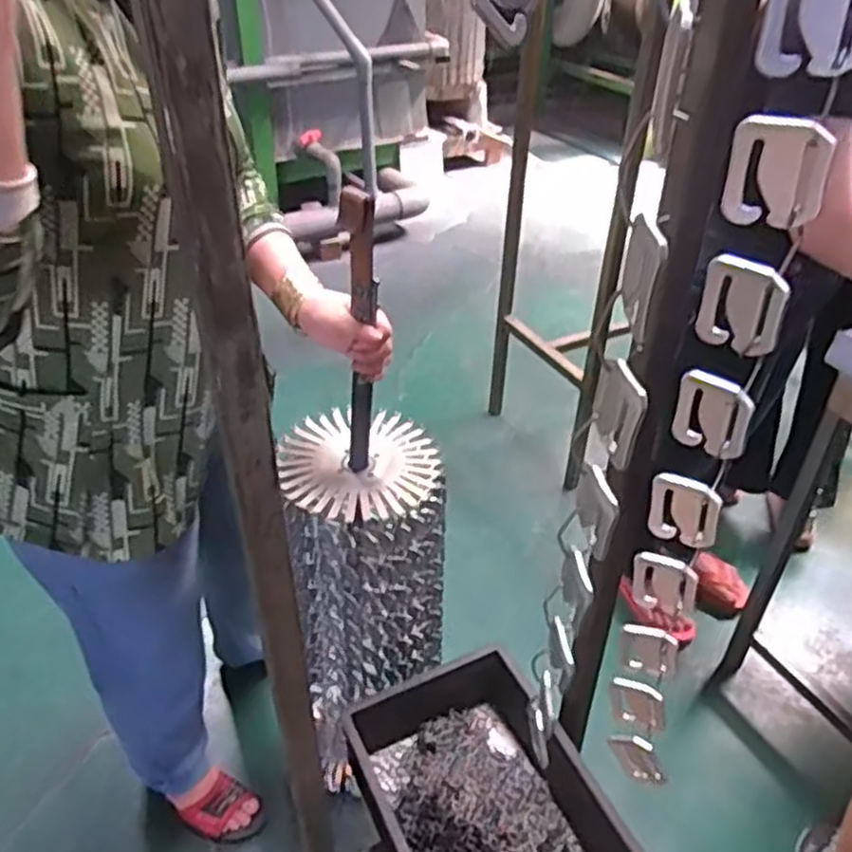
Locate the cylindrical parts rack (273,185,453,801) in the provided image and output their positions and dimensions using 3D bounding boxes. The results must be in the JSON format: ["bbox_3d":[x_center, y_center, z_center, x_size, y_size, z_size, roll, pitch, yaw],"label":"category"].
[{"bbox_3d":[-0.071,0.052,0.939,0.186,0.675,0.223,-8,42,-9],"label":"cylindrical parts rack"}]

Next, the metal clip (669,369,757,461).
[{"bbox_3d":[0.135,-0.005,0.353,0.037,0.036,0.009,33,50,32],"label":"metal clip"}]

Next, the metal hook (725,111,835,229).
[{"bbox_3d":[0.133,-0.095,0.283,0.035,0.038,0.007,24,46,25],"label":"metal hook"}]

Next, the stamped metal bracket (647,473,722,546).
[{"bbox_3d":[0.134,0.044,0.390,0.034,0.038,0.011,25,47,25],"label":"stamped metal bracket"}]

